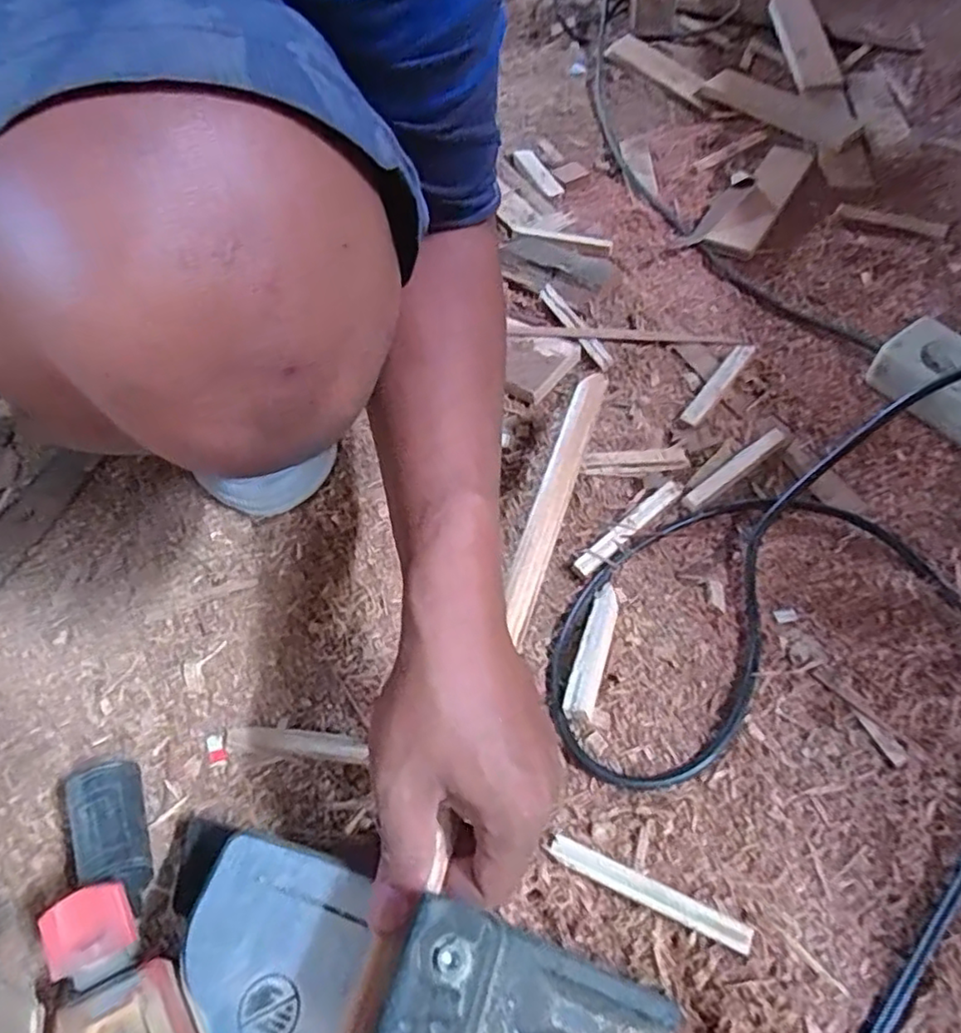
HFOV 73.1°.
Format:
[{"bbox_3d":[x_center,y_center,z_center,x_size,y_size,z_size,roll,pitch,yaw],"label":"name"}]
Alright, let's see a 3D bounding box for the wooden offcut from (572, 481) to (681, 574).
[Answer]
[{"bbox_3d":[0.113,0.007,0.493,0.105,0.008,0.015,-35,60,-20],"label":"wooden offcut"}]

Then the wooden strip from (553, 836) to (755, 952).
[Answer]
[{"bbox_3d":[0.088,0.201,0.348,0.107,0.013,0.012,19,58,17],"label":"wooden strip"}]

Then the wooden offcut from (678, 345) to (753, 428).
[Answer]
[{"bbox_3d":[0.207,-0.116,0.565,0.018,0.013,0.106,32,62,23],"label":"wooden offcut"}]

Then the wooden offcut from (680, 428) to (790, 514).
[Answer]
[{"bbox_3d":[0.203,-0.040,0.514,0.110,0.008,0.017,-34,59,-19],"label":"wooden offcut"}]

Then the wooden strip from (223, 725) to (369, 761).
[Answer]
[{"bbox_3d":[-0.120,0.147,0.420,0.096,0.004,0.017,1,46,12],"label":"wooden strip"}]

